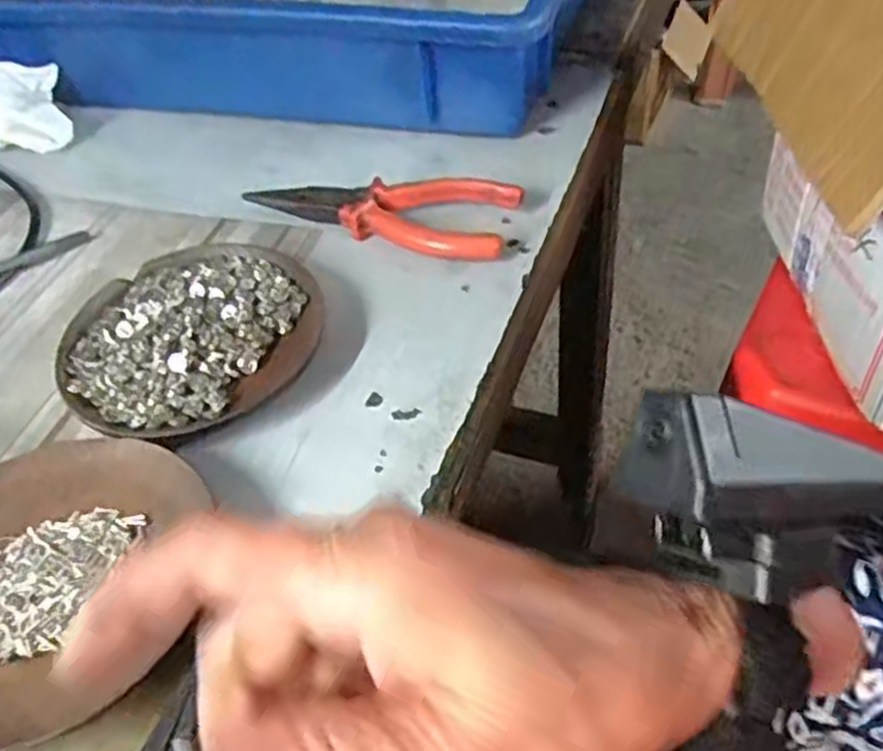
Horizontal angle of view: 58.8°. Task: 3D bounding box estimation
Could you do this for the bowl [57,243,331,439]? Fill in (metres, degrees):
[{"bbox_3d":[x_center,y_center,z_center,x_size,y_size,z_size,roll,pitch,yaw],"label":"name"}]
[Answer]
[{"bbox_3d":[-0.110,-0.017,0.348,0.111,0.022,0.107,-3,48,4],"label":"bowl"}]

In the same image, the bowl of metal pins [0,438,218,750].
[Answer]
[{"bbox_3d":[-0.137,0.071,0.268,0.104,0.019,0.109,-3,48,4],"label":"bowl of metal pins"}]

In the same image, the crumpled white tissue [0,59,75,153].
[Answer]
[{"bbox_3d":[-0.264,-0.168,0.490,0.064,0.043,0.065,-33,53,-22],"label":"crumpled white tissue"}]

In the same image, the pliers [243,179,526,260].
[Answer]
[{"bbox_3d":[-0.034,-0.085,0.403,0.142,0.017,0.048,11,50,16],"label":"pliers"}]

